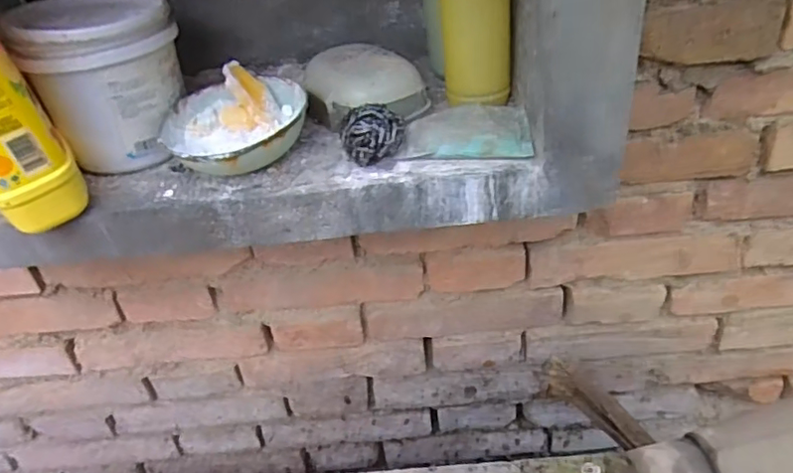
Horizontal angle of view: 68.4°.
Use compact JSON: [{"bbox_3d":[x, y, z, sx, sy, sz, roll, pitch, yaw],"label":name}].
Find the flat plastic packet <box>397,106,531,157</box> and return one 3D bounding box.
[{"bbox_3d":[0.059,-0.088,0.491,0.104,0.021,0.058,-1,36,9],"label":"flat plastic packet"}]

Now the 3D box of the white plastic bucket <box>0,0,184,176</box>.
[{"bbox_3d":[-0.247,-0.136,0.510,0.117,0.123,0.116,-24,39,-21],"label":"white plastic bucket"}]

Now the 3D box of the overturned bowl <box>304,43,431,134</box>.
[{"bbox_3d":[-0.030,-0.142,0.542,0.108,0.050,0.091,-12,36,-5],"label":"overturned bowl"}]

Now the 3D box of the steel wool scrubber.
[{"bbox_3d":[-0.019,-0.084,0.480,0.051,0.034,0.043,-9,36,-1],"label":"steel wool scrubber"}]

